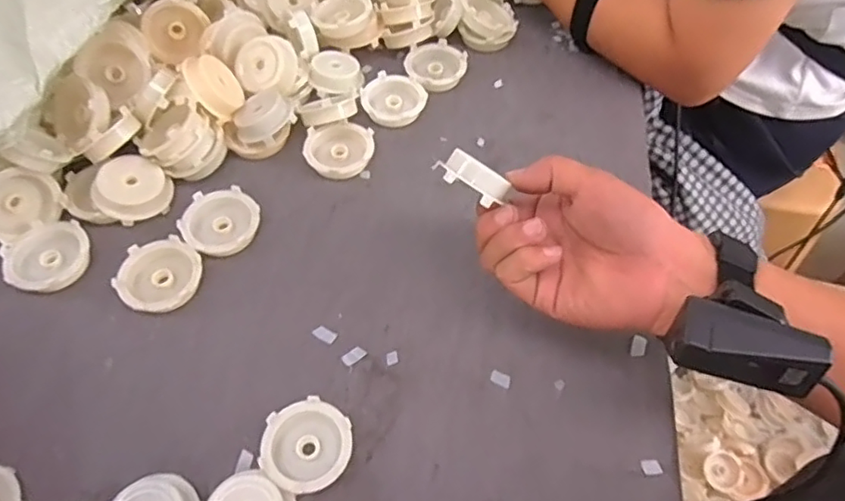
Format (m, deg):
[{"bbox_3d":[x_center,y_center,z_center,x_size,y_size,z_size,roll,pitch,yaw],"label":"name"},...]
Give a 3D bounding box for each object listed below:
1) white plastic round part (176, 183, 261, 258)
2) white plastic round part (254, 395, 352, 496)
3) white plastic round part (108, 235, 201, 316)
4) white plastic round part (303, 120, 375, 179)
[{"bbox_3d":[-0.155,-0.020,0.453,0.057,0.017,0.055,1,57,-1],"label":"white plastic round part"},{"bbox_3d":[-0.071,0.121,0.363,0.053,0.018,0.052,1,57,-1],"label":"white plastic round part"},{"bbox_3d":[-0.190,0.020,0.429,0.060,0.020,0.056,1,57,-1],"label":"white plastic round part"},{"bbox_3d":[-0.070,-0.084,0.498,0.055,0.016,0.058,1,57,-1],"label":"white plastic round part"}]

